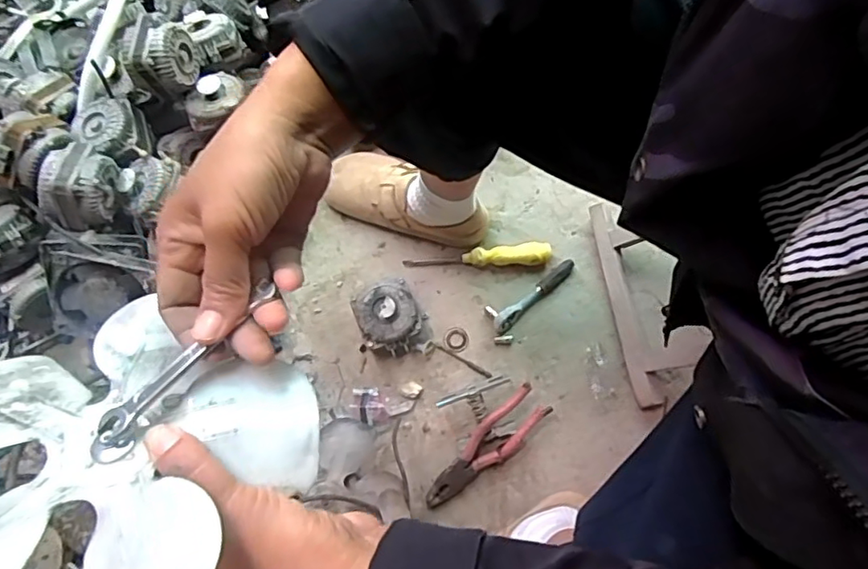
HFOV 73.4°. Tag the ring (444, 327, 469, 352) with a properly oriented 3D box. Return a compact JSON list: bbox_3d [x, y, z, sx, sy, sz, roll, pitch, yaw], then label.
[{"bbox_3d":[0.031,0.077,0.813,0.035,0.004,0.035,0,73,0],"label":"ring"}]

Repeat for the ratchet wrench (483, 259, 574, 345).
[{"bbox_3d":[0.135,0.016,0.820,0.155,0.023,0.054,-40,77,-11],"label":"ratchet wrench"}]

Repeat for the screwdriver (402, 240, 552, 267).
[{"bbox_3d":[0.063,-0.042,0.836,0.207,0.024,0.030,-1,73,0],"label":"screwdriver"}]

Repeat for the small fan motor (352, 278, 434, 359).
[{"bbox_3d":[-0.057,0.050,0.784,0.091,0.070,0.096,-20,74,-5],"label":"small fan motor"}]

